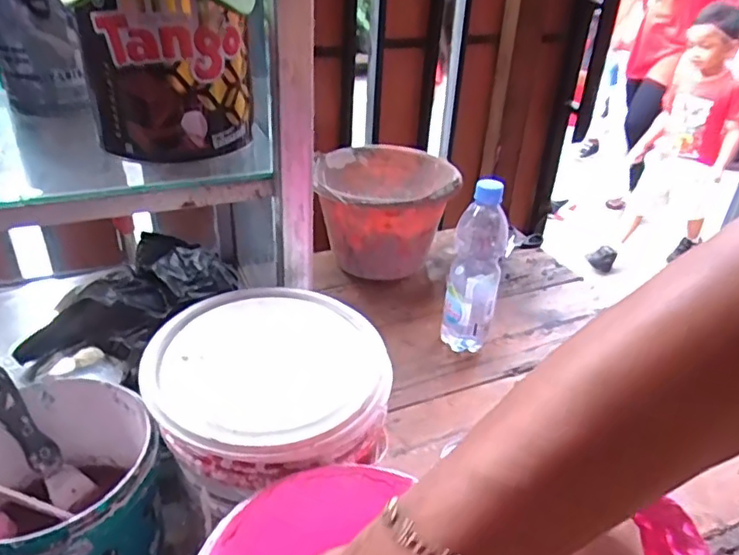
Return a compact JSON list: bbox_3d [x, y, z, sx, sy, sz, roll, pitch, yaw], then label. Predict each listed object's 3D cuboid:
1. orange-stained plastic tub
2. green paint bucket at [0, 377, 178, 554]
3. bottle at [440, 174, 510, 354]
[{"bbox_3d":[0.024,-0.106,0.997,0.222,0.157,0.227,2,32,-1],"label":"orange-stained plastic tub"},{"bbox_3d":[-0.253,0.194,0.489,0.156,0.160,0.154,2,32,-1],"label":"green paint bucket"},{"bbox_3d":[0.142,-0.009,0.799,0.068,0.236,0.069,9,32,9],"label":"bottle"}]

